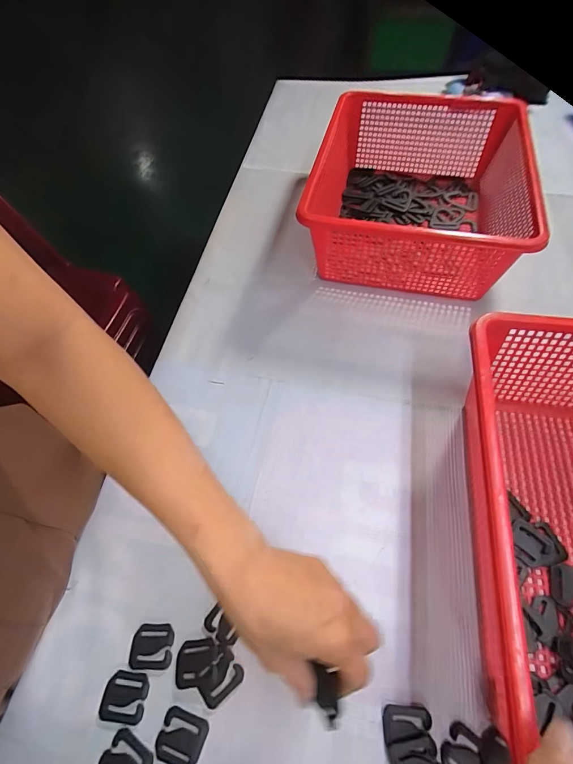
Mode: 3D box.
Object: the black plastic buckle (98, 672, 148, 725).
[{"bbox_3d":[-0.144,0.279,0.330,0.039,0.004,0.036,4,58,6],"label":"black plastic buckle"}]

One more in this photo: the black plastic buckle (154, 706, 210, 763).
[{"bbox_3d":[-0.089,0.302,0.315,0.040,0.004,0.036,14,60,12],"label":"black plastic buckle"}]

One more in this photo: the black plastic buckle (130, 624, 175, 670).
[{"bbox_3d":[-0.126,0.248,0.349,0.039,0.004,0.035,-2,58,3],"label":"black plastic buckle"}]

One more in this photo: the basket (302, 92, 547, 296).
[{"bbox_3d":[0.191,-0.301,0.600,0.323,0.137,0.371,11,59,10],"label":"basket"}]

